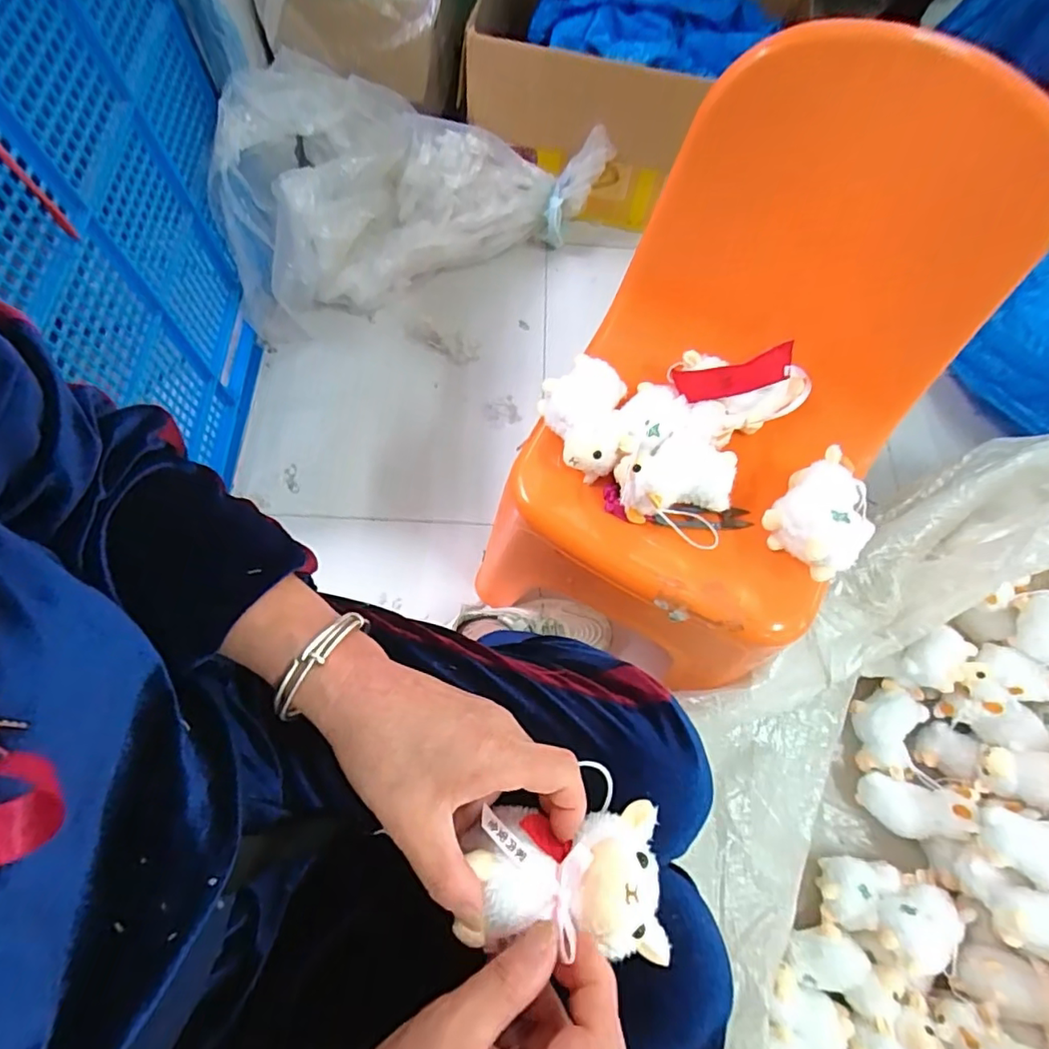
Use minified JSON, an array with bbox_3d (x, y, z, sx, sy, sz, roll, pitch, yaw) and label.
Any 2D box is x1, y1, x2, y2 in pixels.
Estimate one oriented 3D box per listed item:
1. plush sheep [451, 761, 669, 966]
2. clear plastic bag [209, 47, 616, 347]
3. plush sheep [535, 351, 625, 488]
[{"bbox_3d":[0.023,0.176,0.294,0.104,0.041,0.082,7,69,0],"label":"plush sheep"},{"bbox_3d":[-0.189,-0.587,0.953,0.653,0.319,0.248,-20,71,-10],"label":"clear plastic bag"},{"bbox_3d":[0.056,-0.112,0.555,0.083,0.044,0.125,11,69,2],"label":"plush sheep"}]

